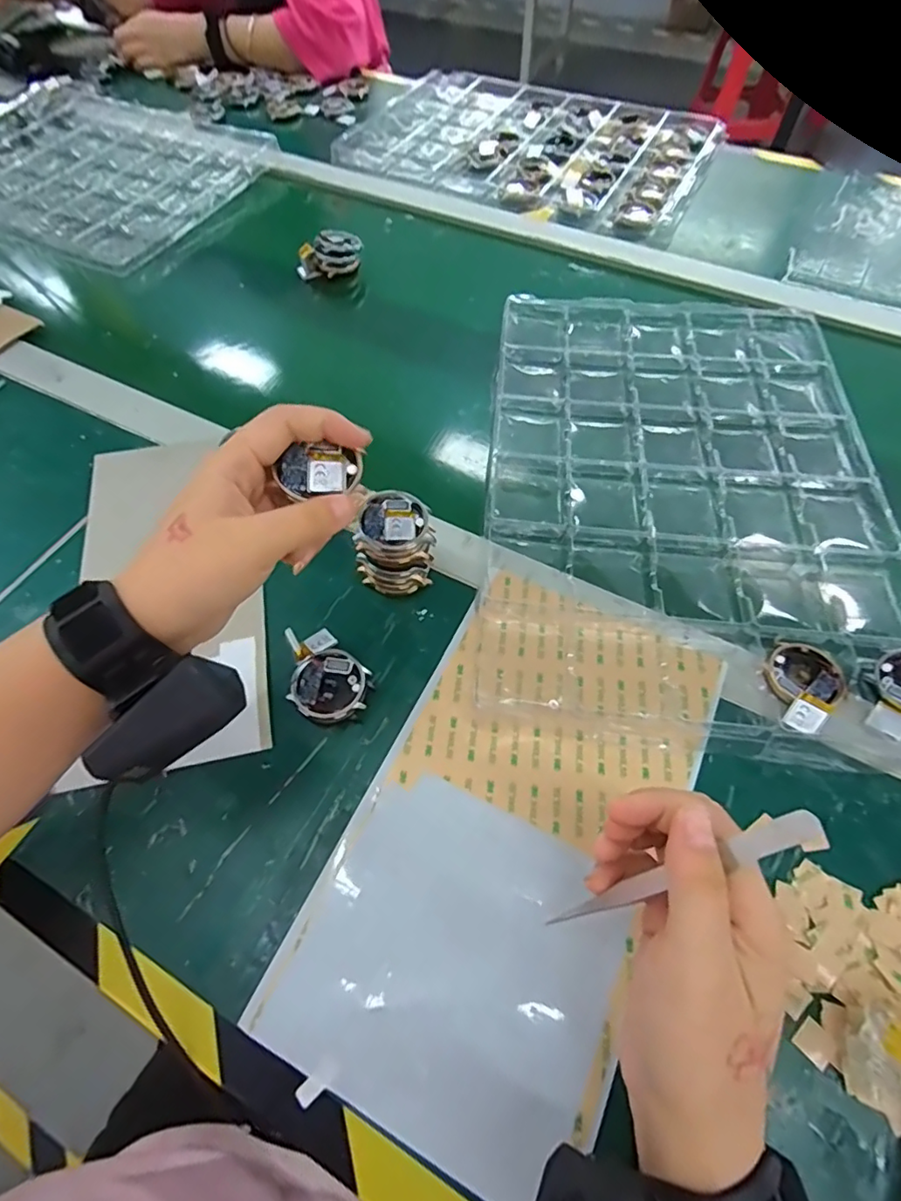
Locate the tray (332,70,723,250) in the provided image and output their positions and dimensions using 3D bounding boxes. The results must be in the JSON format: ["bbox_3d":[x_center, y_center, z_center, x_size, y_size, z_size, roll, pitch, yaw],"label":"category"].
[{"bbox_3d":[0.110,-0.610,0.737,0.453,0.022,0.301,24,62,13],"label":"tray"}]

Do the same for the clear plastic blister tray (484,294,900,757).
[{"bbox_3d":[0.185,-0.106,0.442,0.295,0.018,0.436,6,60,3],"label":"clear plastic blister tray"}]

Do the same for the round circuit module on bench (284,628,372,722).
[{"bbox_3d":[-0.082,0.049,0.353,0.046,0.018,0.066,-40,67,-21],"label":"round circuit module on bench"}]

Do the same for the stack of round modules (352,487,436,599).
[{"bbox_3d":[-0.038,-0.035,0.374,0.049,0.064,0.041,-17,61,-10],"label":"stack of round modules"}]

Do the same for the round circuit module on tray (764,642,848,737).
[{"bbox_3d":[0.220,0.049,0.342,0.062,0.015,0.045,-39,67,-20],"label":"round circuit module on tray"}]

